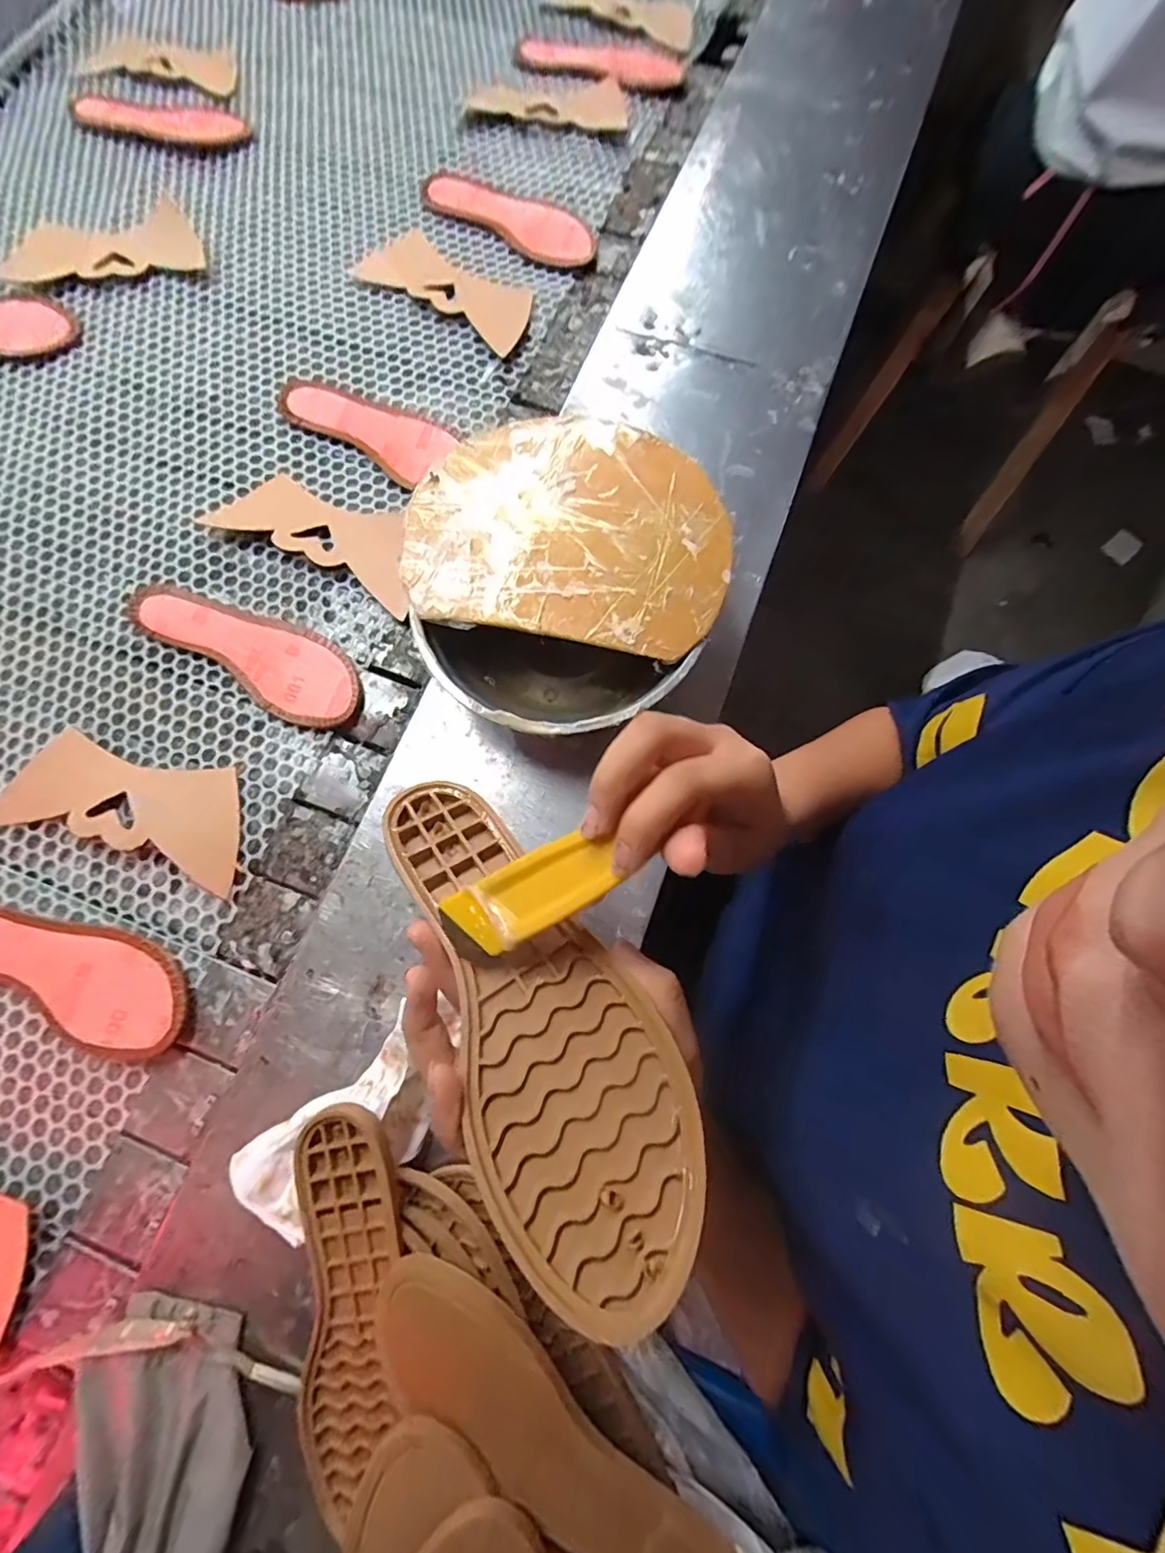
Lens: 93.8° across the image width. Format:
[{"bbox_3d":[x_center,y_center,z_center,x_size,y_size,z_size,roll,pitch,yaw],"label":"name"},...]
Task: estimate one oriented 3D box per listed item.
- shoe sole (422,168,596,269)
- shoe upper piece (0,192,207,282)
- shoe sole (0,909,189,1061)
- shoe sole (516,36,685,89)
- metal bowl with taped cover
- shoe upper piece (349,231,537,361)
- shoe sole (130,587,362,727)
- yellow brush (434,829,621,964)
[{"bbox_3d":[-0.081,-0.634,0.614,0.219,0.016,0.069,32,78,6],"label":"shoe sole"},{"bbox_3d":[-0.519,-0.584,0.594,0.216,0.005,0.105,-5,77,0],"label":"shoe upper piece"},{"bbox_3d":[-0.396,0.142,0.413,0.216,0.017,0.074,23,77,4],"label":"shoe sole"},{"bbox_3d":[0.020,-0.893,0.675,0.208,0.013,0.060,15,77,2],"label":"shoe sole"},{"bbox_3d":[-0.017,-0.153,0.432,0.234,0.072,0.247,0,77,-1],"label":"metal bowl with taped cover"},{"bbox_3d":[-0.140,-0.527,0.586,0.203,0.012,0.086,35,75,7],"label":"shoe upper piece"},{"bbox_3d":[-0.295,-0.116,0.481,0.223,0.015,0.073,29,78,5],"label":"shoe sole"},{"bbox_3d":[-0.025,0.052,0.233,0.082,0.011,0.032,-28,78,11],"label":"yellow brush"}]

